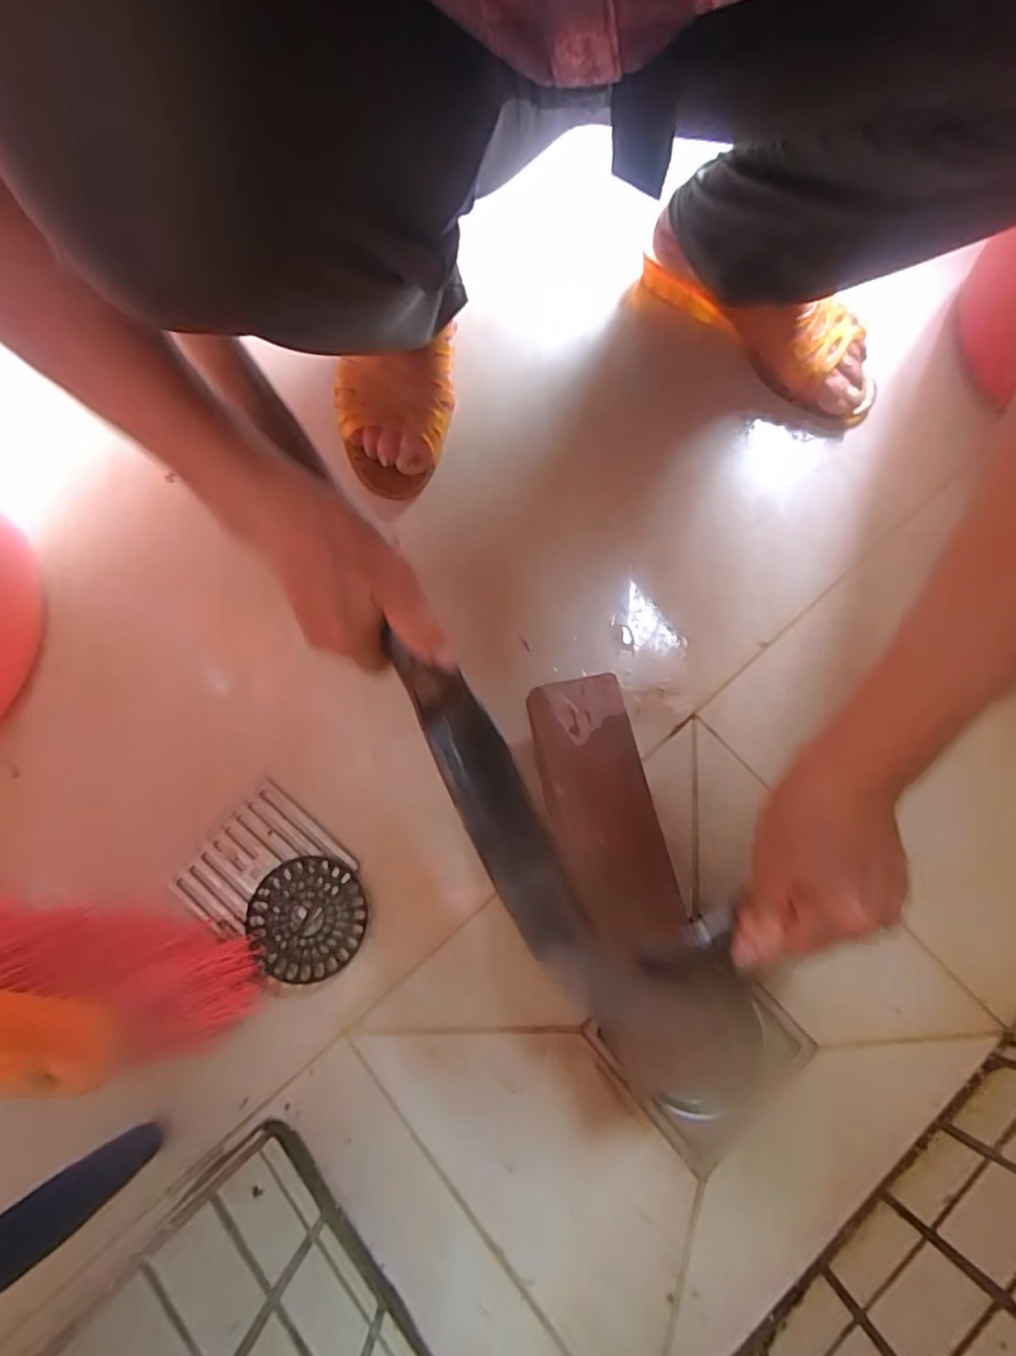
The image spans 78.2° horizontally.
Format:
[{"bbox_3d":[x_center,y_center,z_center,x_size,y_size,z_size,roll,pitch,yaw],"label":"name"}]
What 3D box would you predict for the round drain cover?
[{"bbox_3d":[-0.125,0.150,0.389,0.069,0.006,0.072,0,73,0],"label":"round drain cover"}]

